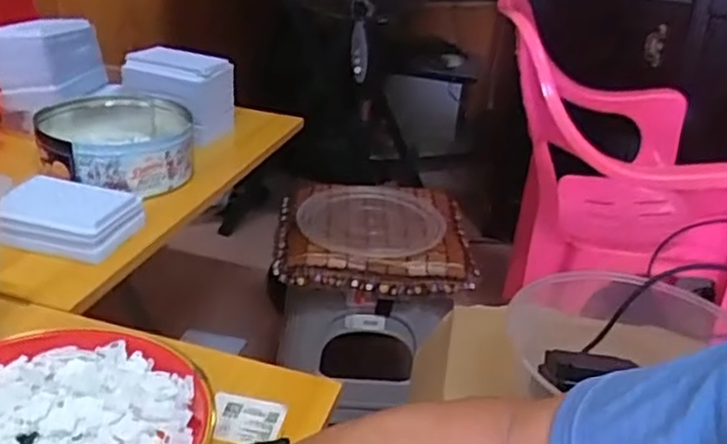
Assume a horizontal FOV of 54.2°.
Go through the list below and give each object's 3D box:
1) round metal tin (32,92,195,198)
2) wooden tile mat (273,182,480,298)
[{"bbox_3d":[-0.313,-0.096,0.907,0.182,0.071,0.192,-4,28,-19],"label":"round metal tin"},{"bbox_3d":[0.016,0.023,1.158,0.312,0.074,0.242,3,27,-6],"label":"wooden tile mat"}]

